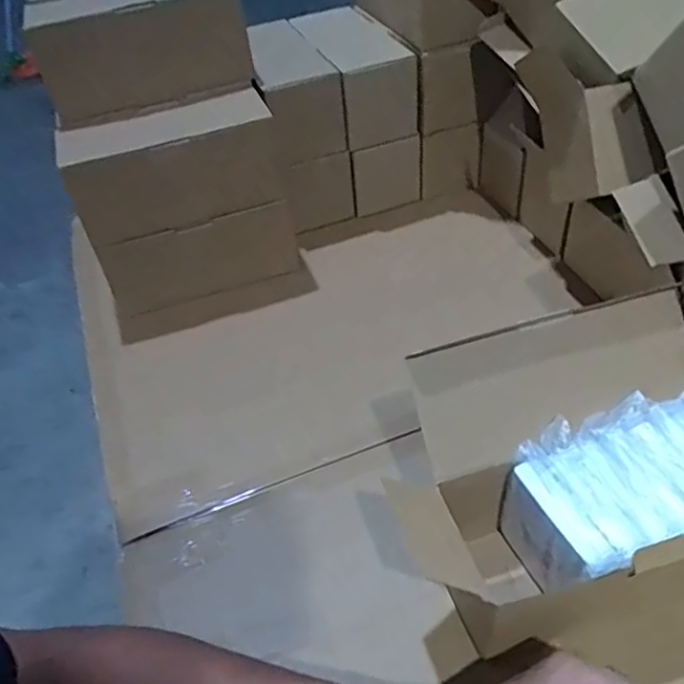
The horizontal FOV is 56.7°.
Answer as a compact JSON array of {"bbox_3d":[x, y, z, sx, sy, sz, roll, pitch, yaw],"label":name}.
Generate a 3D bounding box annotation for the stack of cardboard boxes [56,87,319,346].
[{"bbox_3d":[-0.165,-0.142,0.709,0.225,0.216,0.104,-14,46,-10],"label":"stack of cardboard boxes"}]

